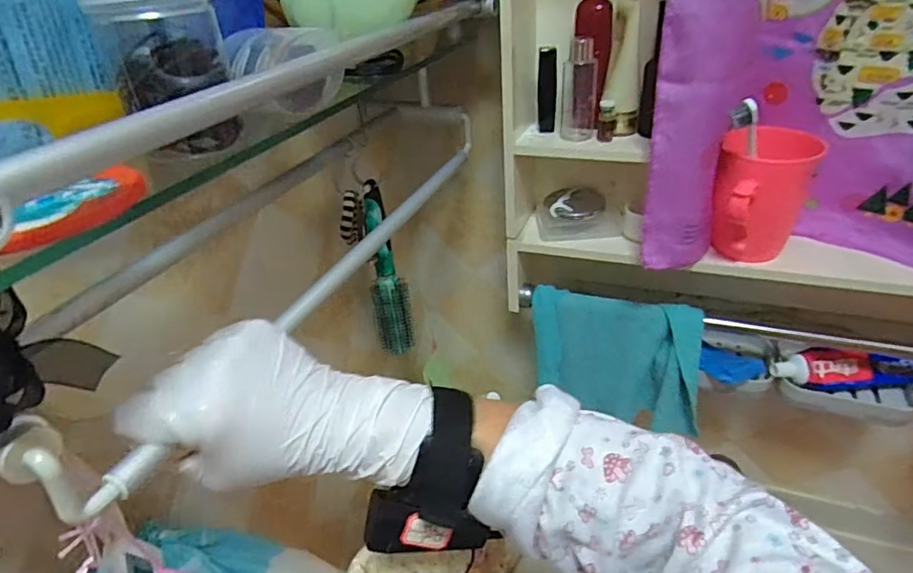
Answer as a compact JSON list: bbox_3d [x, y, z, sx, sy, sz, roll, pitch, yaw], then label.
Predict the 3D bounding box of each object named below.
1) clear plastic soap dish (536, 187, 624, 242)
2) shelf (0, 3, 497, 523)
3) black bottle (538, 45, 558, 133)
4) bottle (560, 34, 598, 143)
[{"bbox_3d":[0.135,-0.084,0.616,0.091,0.041,0.058,-6,33,-3],"label":"clear plastic soap dish"},{"bbox_3d":[-0.140,-0.066,0.399,0.161,0.158,0.497,5,25,15],"label":"shelf"},{"bbox_3d":[0.093,-0.200,0.550,0.019,0.080,0.013,2,33,10],"label":"black bottle"},{"bbox_3d":[0.123,-0.197,0.538,0.033,0.098,0.034,-1,33,6],"label":"bottle"}]

